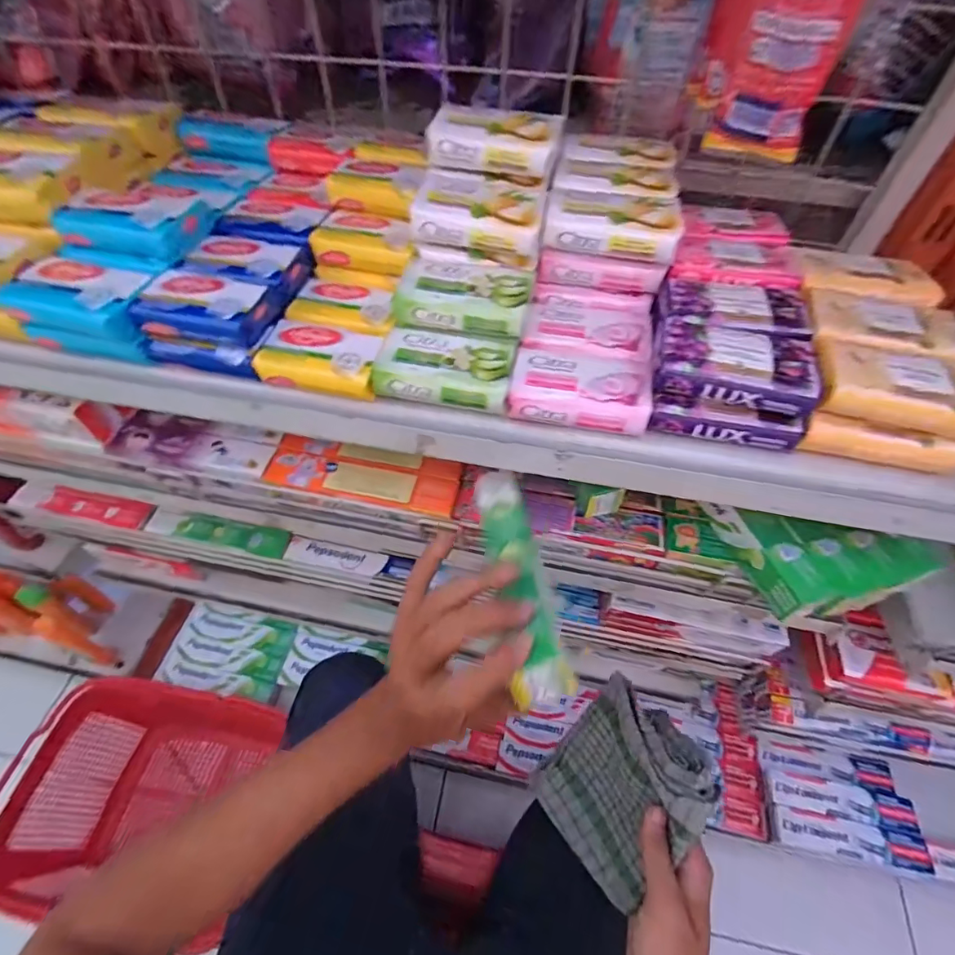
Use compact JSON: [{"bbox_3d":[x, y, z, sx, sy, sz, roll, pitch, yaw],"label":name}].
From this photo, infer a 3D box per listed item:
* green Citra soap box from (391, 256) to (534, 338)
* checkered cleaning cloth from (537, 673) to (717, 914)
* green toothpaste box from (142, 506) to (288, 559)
[{"bbox_3d":[-0.008,-0.117,0.309,0.081,0.020,0.056,6,55,4],"label":"green Citra soap box"},{"bbox_3d":[0.104,0.232,0.366,0.029,0.125,0.105,20,17,-33],"label":"checkered cleaning cloth"},{"bbox_3d":[-0.290,0.062,0.549,0.160,0.037,0.026,9,55,6],"label":"green toothpaste box"}]

